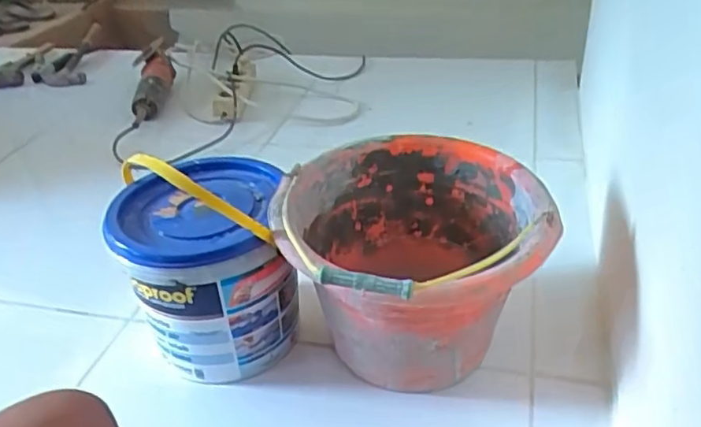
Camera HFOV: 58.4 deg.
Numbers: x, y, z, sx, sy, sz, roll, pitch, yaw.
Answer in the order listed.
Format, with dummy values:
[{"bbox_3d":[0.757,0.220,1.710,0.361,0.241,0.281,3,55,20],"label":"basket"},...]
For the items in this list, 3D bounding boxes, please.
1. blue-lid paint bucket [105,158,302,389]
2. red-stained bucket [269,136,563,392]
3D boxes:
[{"bbox_3d":[-0.160,0.039,0.700,0.175,0.253,0.192,-3,33,2],"label":"blue-lid paint bucket"},{"bbox_3d":[0.065,0.059,0.696,0.289,0.209,0.289,-3,33,2],"label":"red-stained bucket"}]

